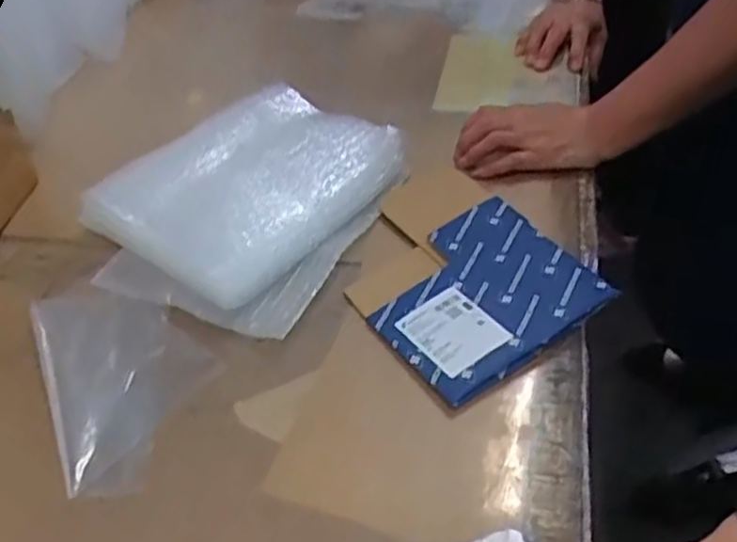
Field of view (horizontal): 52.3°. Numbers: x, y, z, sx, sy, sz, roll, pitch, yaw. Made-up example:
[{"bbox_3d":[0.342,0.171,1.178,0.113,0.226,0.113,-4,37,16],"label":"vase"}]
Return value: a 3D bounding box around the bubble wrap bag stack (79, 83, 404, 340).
[{"bbox_3d":[-0.111,-0.072,0.711,0.231,0.059,0.275,17,47,23],"label":"bubble wrap bag stack"}]

